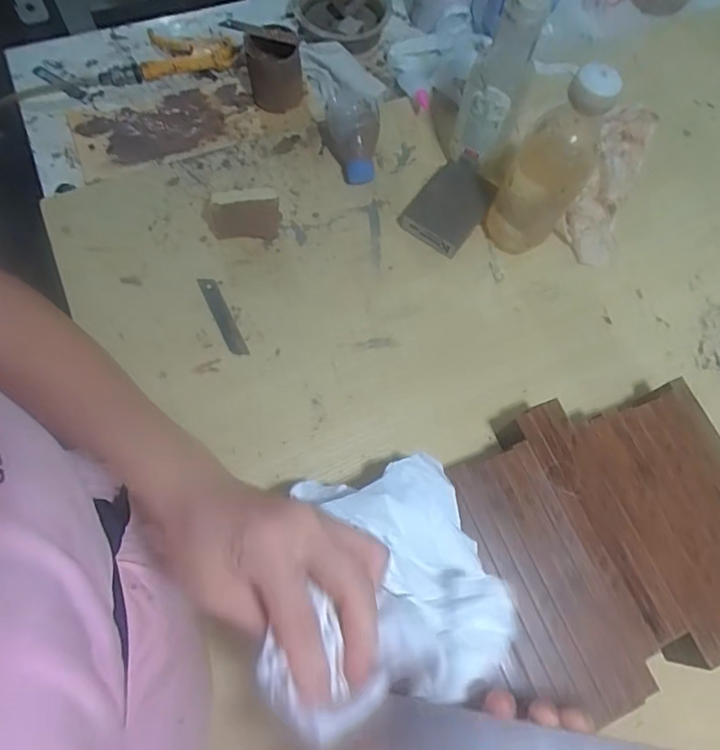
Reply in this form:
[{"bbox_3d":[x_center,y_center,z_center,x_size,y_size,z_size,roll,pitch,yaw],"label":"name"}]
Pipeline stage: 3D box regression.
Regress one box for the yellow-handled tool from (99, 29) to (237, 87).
[{"bbox_3d":[-0.244,-0.409,0.707,0.164,0.022,0.089,-14,71,-7],"label":"yellow-handled tool"}]

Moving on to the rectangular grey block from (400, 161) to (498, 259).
[{"bbox_3d":[0.102,-0.192,0.643,0.080,0.020,0.105,35,71,10],"label":"rectangular grey block"}]

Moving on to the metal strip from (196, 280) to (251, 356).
[{"bbox_3d":[-0.144,-0.061,0.587,0.018,0.004,0.097,-25,73,-12],"label":"metal strip"}]

